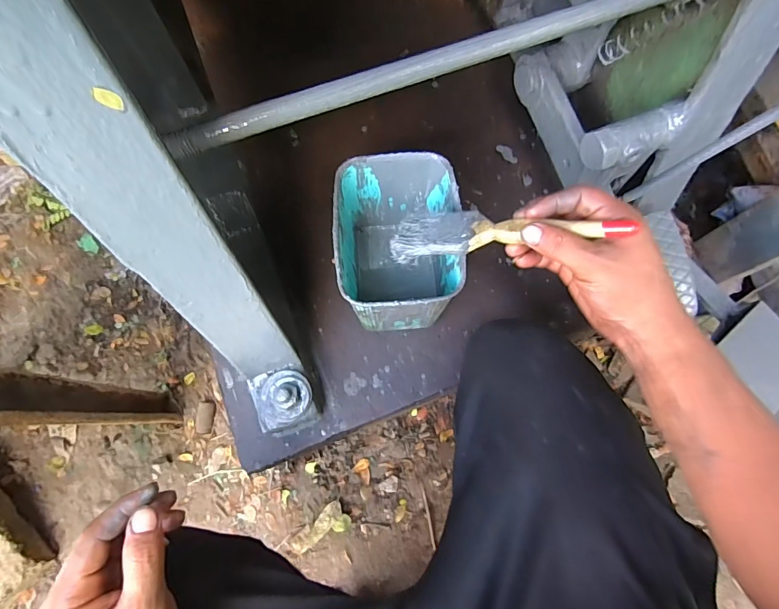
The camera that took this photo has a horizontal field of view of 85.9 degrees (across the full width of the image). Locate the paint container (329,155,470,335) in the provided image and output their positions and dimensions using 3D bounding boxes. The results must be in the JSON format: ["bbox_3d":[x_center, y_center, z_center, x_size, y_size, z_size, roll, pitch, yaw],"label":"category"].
[{"bbox_3d":[0.007,-0.054,0.475,0.123,0.157,0.156,-5,71,-2],"label":"paint container"}]

